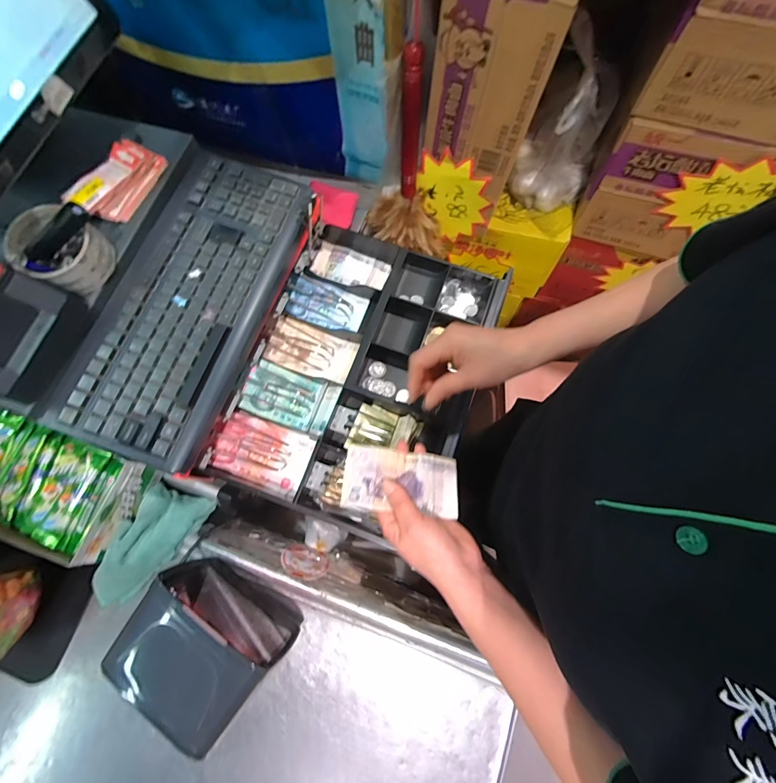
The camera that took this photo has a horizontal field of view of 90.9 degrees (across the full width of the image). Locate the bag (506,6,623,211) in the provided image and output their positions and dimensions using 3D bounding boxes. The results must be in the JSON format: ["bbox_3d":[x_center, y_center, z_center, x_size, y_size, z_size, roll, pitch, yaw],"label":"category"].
[{"bbox_3d":[0.297,-0.427,0.623,0.118,0.212,0.126,20,75,7],"label":"bag"}]

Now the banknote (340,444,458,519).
[{"bbox_3d":[0.016,0.093,0.397,0.121,0.018,0.061,9,73,-8],"label":"banknote"}]

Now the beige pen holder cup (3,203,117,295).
[{"bbox_3d":[-0.357,-0.153,0.427,0.084,0.063,0.082,0,73,2],"label":"beige pen holder cup"}]

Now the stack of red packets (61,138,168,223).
[{"bbox_3d":[-0.328,-0.256,0.466,0.053,0.031,0.106,24,75,8],"label":"stack of red packets"}]

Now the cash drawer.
[{"bbox_3d":[-0.033,-0.024,0.508,0.283,0.059,0.375,18,75,7],"label":"cash drawer"}]

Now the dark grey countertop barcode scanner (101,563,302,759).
[{"bbox_3d":[-0.188,0.271,0.415,0.133,0.152,0.100,29,76,10],"label":"dark grey countertop barcode scanner"}]

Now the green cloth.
[{"bbox_3d":[-0.303,0.198,0.478,0.076,0.066,0.158,23,75,8],"label":"green cloth"}]

